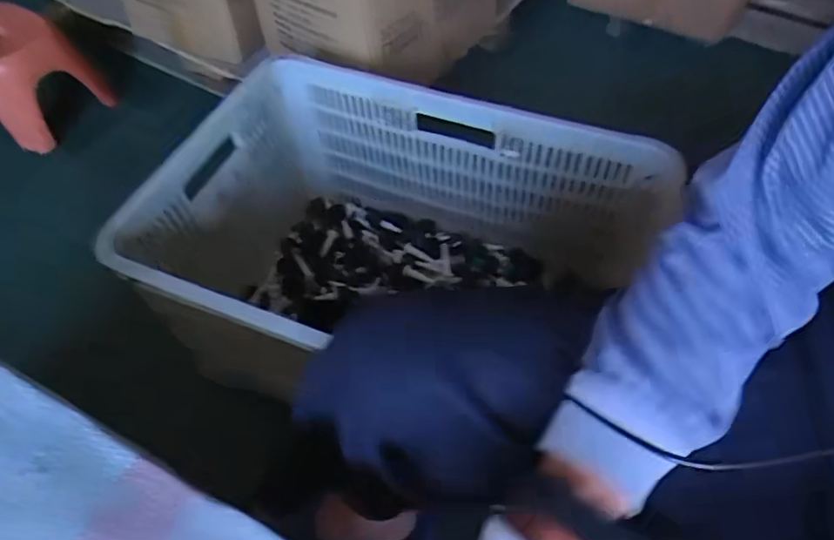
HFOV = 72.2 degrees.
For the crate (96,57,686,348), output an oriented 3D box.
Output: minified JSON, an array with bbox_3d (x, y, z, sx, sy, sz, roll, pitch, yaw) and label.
[{"bbox_3d":[-0.047,-0.009,0.817,0.593,0.305,0.430,21,58,17],"label":"crate"}]

